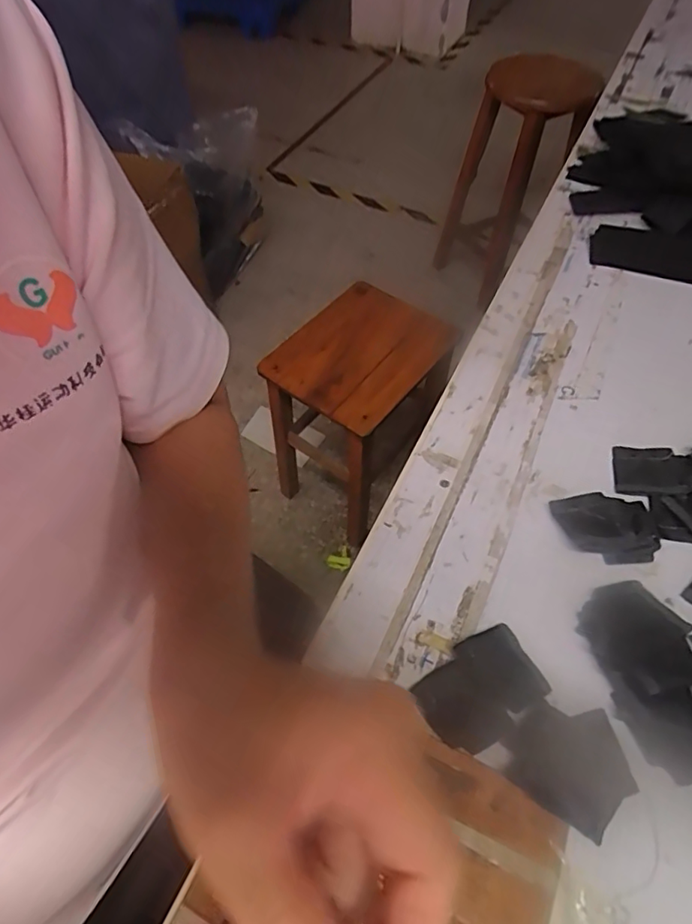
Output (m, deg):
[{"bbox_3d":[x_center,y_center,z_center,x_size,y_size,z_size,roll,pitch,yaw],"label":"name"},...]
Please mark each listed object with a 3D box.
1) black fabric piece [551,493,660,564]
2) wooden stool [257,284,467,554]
[{"bbox_3d":[0.207,0.052,0.423,0.078,0.012,0.055,-3,55,-3],"label":"black fabric piece"},{"bbox_3d":[0.035,-0.074,1.160,0.274,0.466,0.339,27,59,16],"label":"wooden stool"}]

